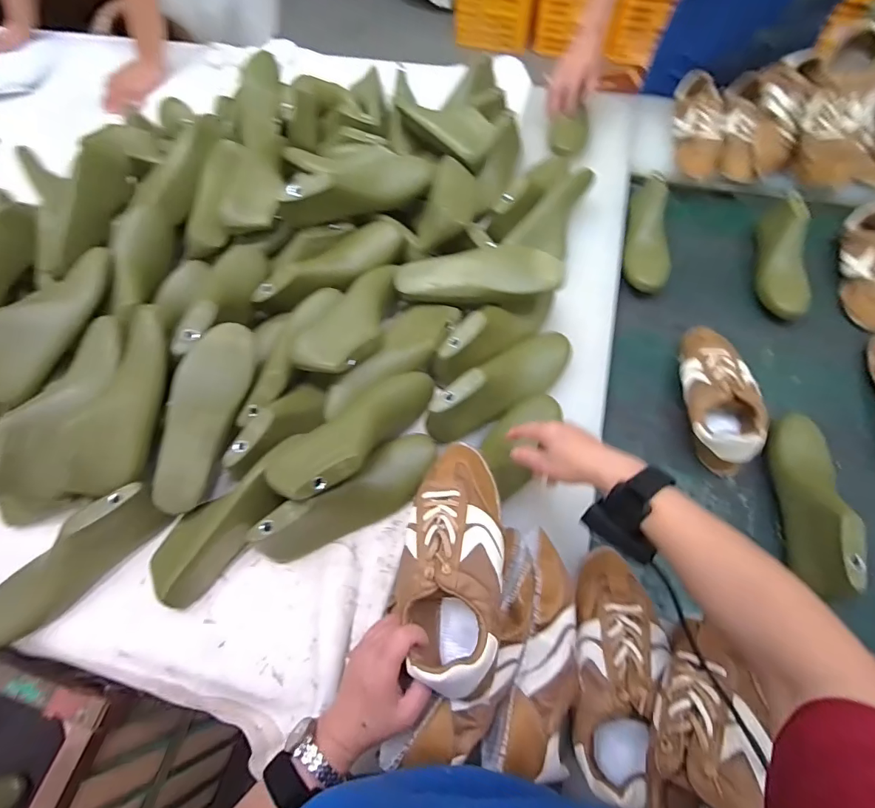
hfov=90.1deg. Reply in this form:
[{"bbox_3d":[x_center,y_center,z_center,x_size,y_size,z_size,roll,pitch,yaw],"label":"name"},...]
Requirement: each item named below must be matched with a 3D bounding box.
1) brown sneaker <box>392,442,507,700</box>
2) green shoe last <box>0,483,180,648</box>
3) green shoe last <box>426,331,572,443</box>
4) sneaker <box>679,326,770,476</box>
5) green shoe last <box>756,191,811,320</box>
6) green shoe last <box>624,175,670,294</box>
[{"bbox_3d":[0.017,0.151,0.447,0.098,0.069,0.241,2,60,5],"label":"brown sneaker"},{"bbox_3d":[-0.456,0.198,0.536,0.254,0.086,0.063,-35,67,-13],"label":"green shoe last"},{"bbox_3d":[0.095,-0.029,0.625,0.247,0.100,0.075,-38,68,-14],"label":"green shoe last"},{"bbox_3d":[0.428,-0.017,0.668,0.102,0.071,0.241,4,64,6],"label":"sneaker"},{"bbox_3d":[0.612,-0.266,0.770,0.066,0.076,0.235,11,65,9],"label":"green shoe last"},{"bbox_3d":[0.392,-0.327,0.806,0.070,0.067,0.242,8,65,8],"label":"green shoe last"}]

